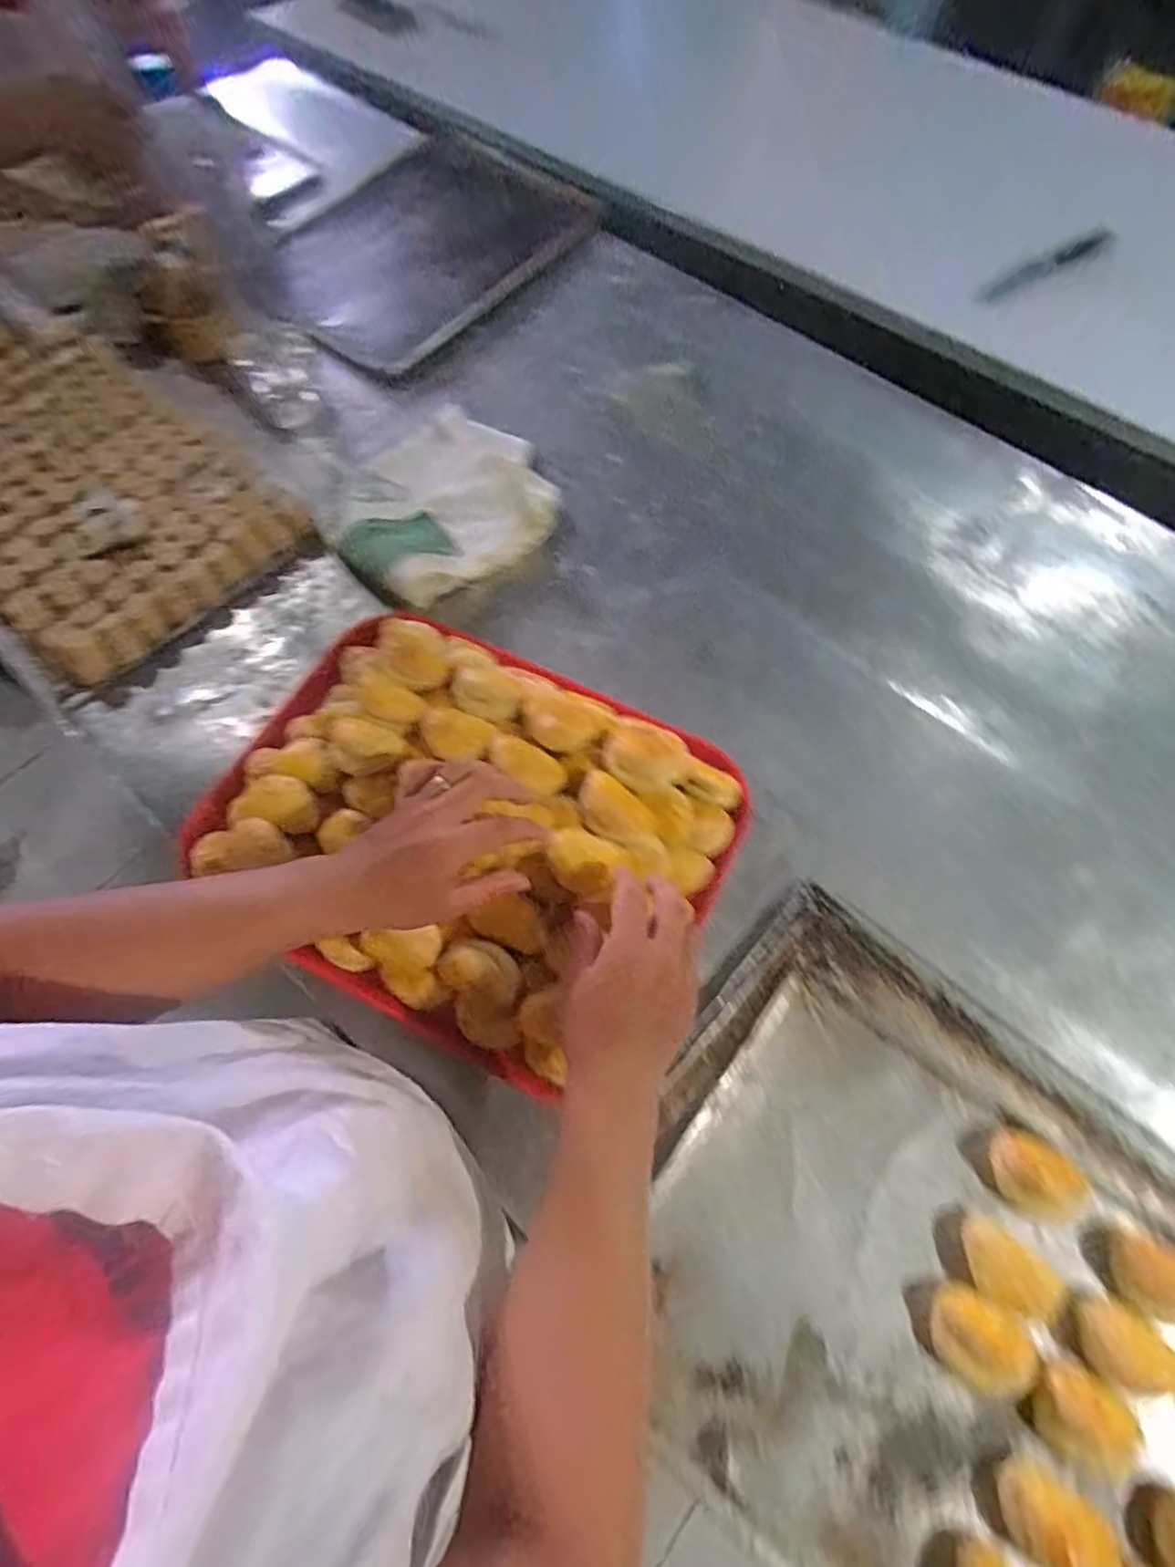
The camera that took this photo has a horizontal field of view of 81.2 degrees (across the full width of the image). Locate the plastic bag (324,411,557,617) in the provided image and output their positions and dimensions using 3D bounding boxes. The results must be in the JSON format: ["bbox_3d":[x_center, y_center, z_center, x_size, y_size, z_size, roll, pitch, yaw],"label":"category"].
[{"bbox_3d":[-0.164,-0.315,0.777,0.247,0.035,0.221,-33,72,-14],"label":"plastic bag"}]

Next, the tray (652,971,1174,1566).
[{"bbox_3d":[0.253,0.391,0.458,0.449,0.031,0.327,36,71,13],"label":"tray"}]

